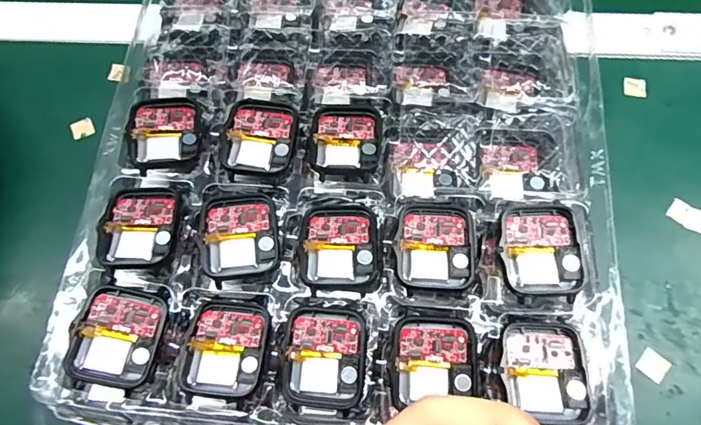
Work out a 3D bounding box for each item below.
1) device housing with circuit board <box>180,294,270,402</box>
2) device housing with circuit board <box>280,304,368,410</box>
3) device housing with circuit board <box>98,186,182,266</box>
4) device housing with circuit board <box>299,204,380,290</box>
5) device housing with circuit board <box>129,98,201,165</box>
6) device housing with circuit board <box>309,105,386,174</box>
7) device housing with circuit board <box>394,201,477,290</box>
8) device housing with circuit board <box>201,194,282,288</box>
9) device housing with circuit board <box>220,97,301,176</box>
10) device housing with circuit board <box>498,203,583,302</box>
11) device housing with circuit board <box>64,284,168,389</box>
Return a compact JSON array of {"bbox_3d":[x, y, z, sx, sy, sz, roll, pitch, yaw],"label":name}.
[{"bbox_3d":[-0.057,0.063,0.217,0.036,0.013,0.044,7,69,5],"label":"device housing with circuit board"},{"bbox_3d":[-0.012,0.065,0.212,0.036,0.010,0.043,7,69,5],"label":"device housing with circuit board"},{"bbox_3d":[-0.105,0.006,0.233,0.035,0.009,0.042,1,68,3],"label":"device housing with circuit board"},{"bbox_3d":[-0.005,0.016,0.229,0.036,0.005,0.042,2,69,3],"label":"device housing with circuit board"},{"bbox_3d":[-0.100,-0.045,0.253,0.035,0.008,0.043,-6,68,0],"label":"device housing with circuit board"},{"bbox_3d":[-0.002,-0.041,0.250,0.038,0.009,0.044,5,69,4],"label":"device housing with circuit board"},{"bbox_3d":[0.042,0.014,0.231,0.039,0.006,0.047,2,69,3],"label":"device housing with circuit board"},{"bbox_3d":[-0.055,0.010,0.231,0.038,0.007,0.045,-9,68,-1],"label":"device housing with circuit board"},{"bbox_3d":[-0.048,-0.041,0.247,0.037,0.005,0.041,7,69,5],"label":"device housing with circuit board"},{"bbox_3d":[0.090,0.017,0.220,0.036,0.007,0.043,1,68,3],"label":"device housing with circuit board"},{"bbox_3d":[-0.108,0.058,0.216,0.036,0.007,0.043,16,78,-10],"label":"device housing with circuit board"}]

